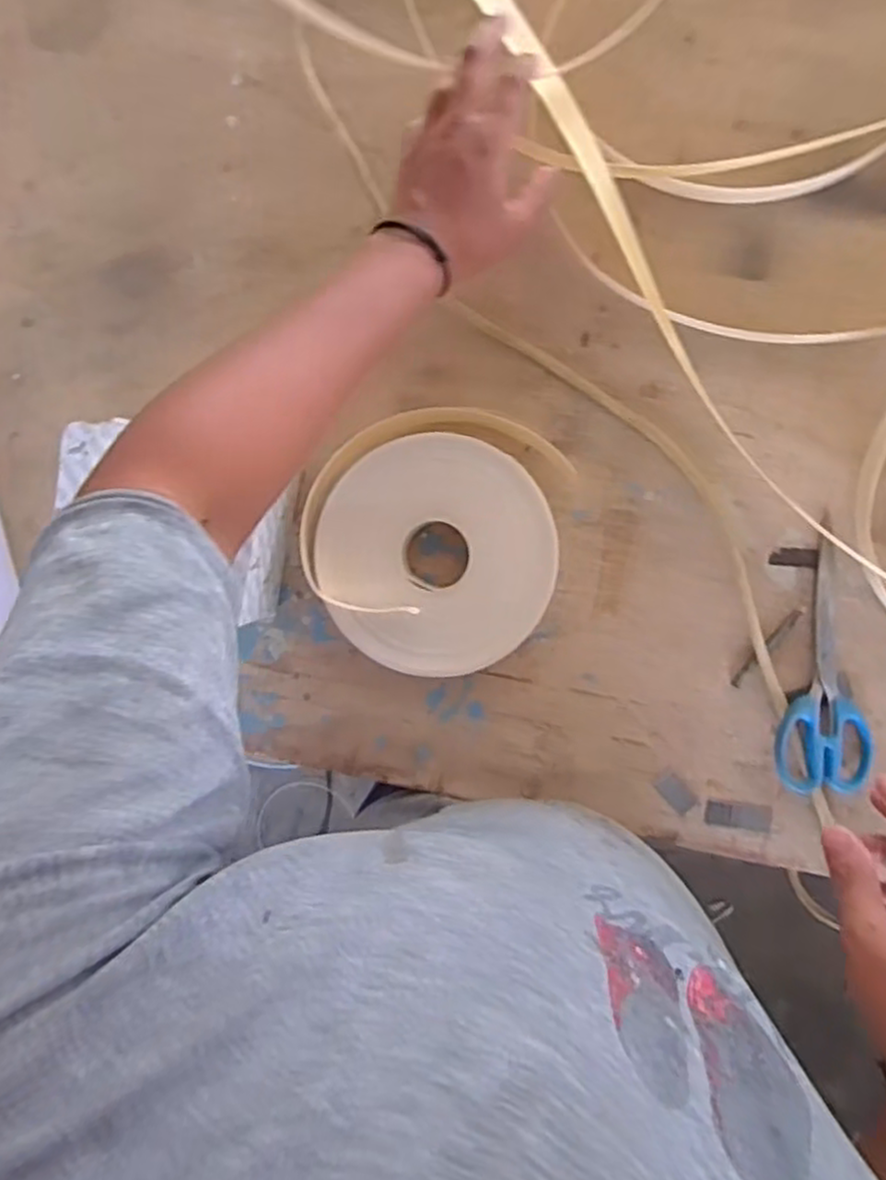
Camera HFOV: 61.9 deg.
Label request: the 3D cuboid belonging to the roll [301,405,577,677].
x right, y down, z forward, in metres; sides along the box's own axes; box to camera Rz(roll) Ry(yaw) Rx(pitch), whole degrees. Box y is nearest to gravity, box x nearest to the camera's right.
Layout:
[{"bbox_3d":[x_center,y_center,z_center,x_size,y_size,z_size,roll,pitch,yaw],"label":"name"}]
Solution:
[{"bbox_3d":[-0.007,-0.041,0.563,0.182,0.052,0.194,0,95,6],"label":"roll"}]

